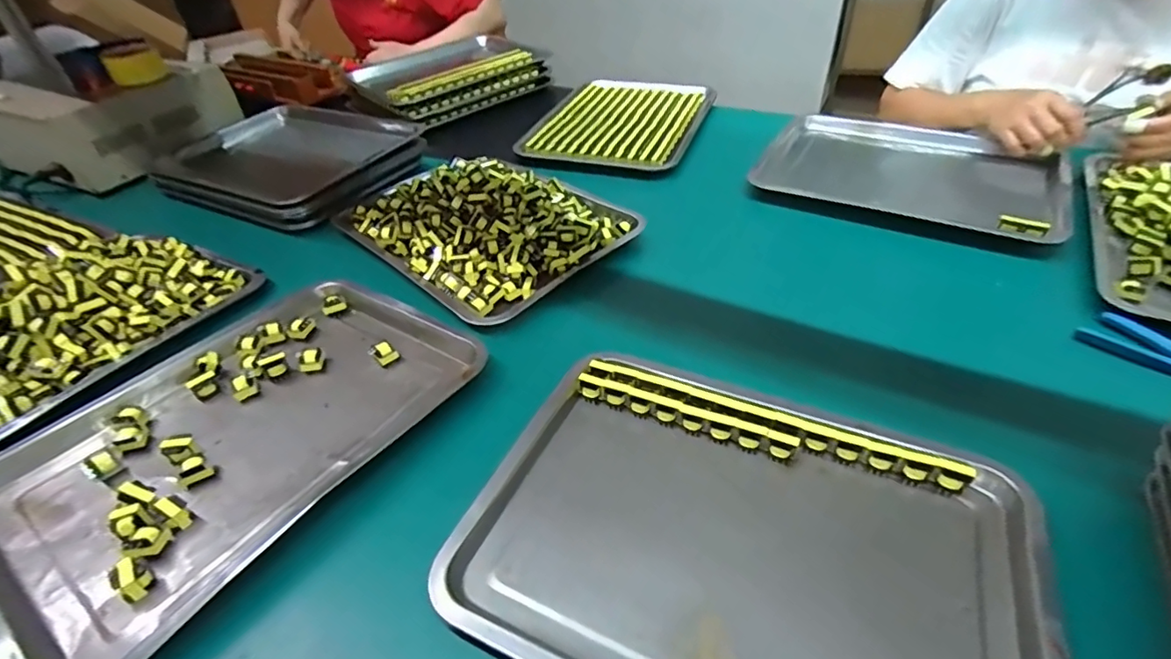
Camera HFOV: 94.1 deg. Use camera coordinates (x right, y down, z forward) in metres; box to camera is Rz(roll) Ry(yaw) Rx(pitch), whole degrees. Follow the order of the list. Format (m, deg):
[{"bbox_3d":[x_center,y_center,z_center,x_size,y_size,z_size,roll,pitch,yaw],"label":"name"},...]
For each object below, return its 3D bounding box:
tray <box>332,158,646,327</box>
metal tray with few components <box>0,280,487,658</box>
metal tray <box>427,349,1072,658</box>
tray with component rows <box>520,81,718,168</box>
[{"bbox_3d":[-0.125,-0.159,0.734,0.298,0.072,0.352,-31,47,-28],"label":"tray"},{"bbox_3d":[-0.307,0.086,0.496,0.291,0.035,0.391,23,48,29],"label":"metal tray with few components"},{"bbox_3d":[0.114,0.154,0.397,0.373,0.033,0.275,15,44,21],"label":"metal tray"},{"bbox_3d":[0.072,-0.395,1.014,0.273,0.030,0.367,12,43,19],"label":"tray with component rows"}]

